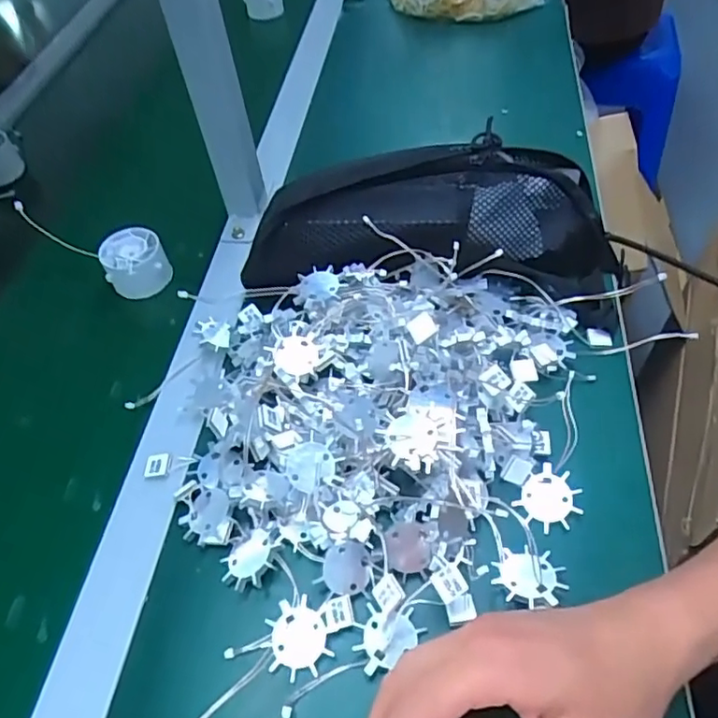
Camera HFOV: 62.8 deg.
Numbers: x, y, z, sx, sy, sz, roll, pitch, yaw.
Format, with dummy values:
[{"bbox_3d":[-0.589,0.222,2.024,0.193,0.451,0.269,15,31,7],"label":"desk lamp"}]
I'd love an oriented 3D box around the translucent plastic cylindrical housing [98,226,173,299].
[{"bbox_3d":[-0.189,-0.080,0.502,0.050,0.039,0.051,-2,53,3],"label":"translucent plastic cylindrical housing"}]

